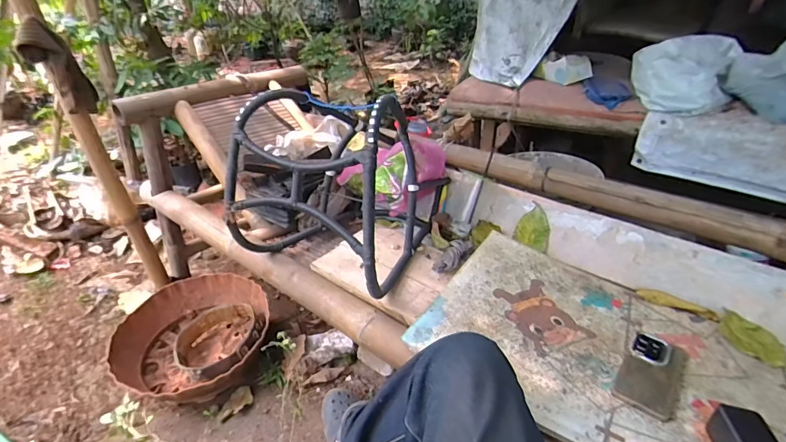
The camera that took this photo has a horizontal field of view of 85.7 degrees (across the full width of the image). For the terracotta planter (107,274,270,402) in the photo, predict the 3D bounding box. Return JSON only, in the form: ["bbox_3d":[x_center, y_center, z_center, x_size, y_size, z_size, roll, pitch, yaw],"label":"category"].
[{"bbox_3d":[-0.504,0.309,1.094,0.358,0.118,0.376,-12,32,-17],"label":"terracotta planter"}]

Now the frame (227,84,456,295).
[{"bbox_3d":[-0.106,-0.089,0.901,0.328,0.374,0.415,11,32,20],"label":"frame"}]

